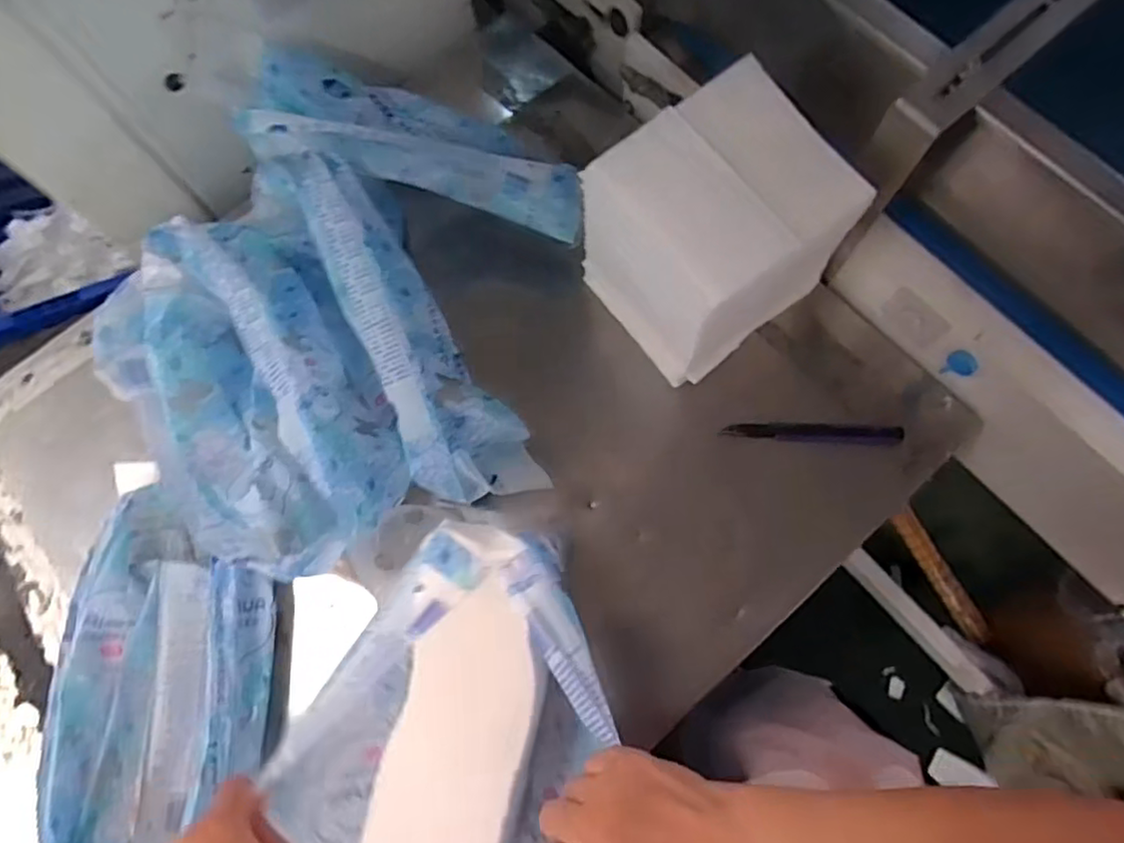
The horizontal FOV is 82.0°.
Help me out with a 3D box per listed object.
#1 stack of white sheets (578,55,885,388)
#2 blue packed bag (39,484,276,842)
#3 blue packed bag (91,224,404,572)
[{"bbox_3d":[0.128,-0.163,0.568,0.165,0.173,0.155,-38,76,-9],"label":"stack of white sheets"},{"bbox_3d":[-0.335,0.228,0.556,0.162,0.075,0.321,1,73,3],"label":"blue packed bag"},{"bbox_3d":[-0.285,-0.015,0.570,0.195,0.116,0.329,-28,74,-6],"label":"blue packed bag"}]

